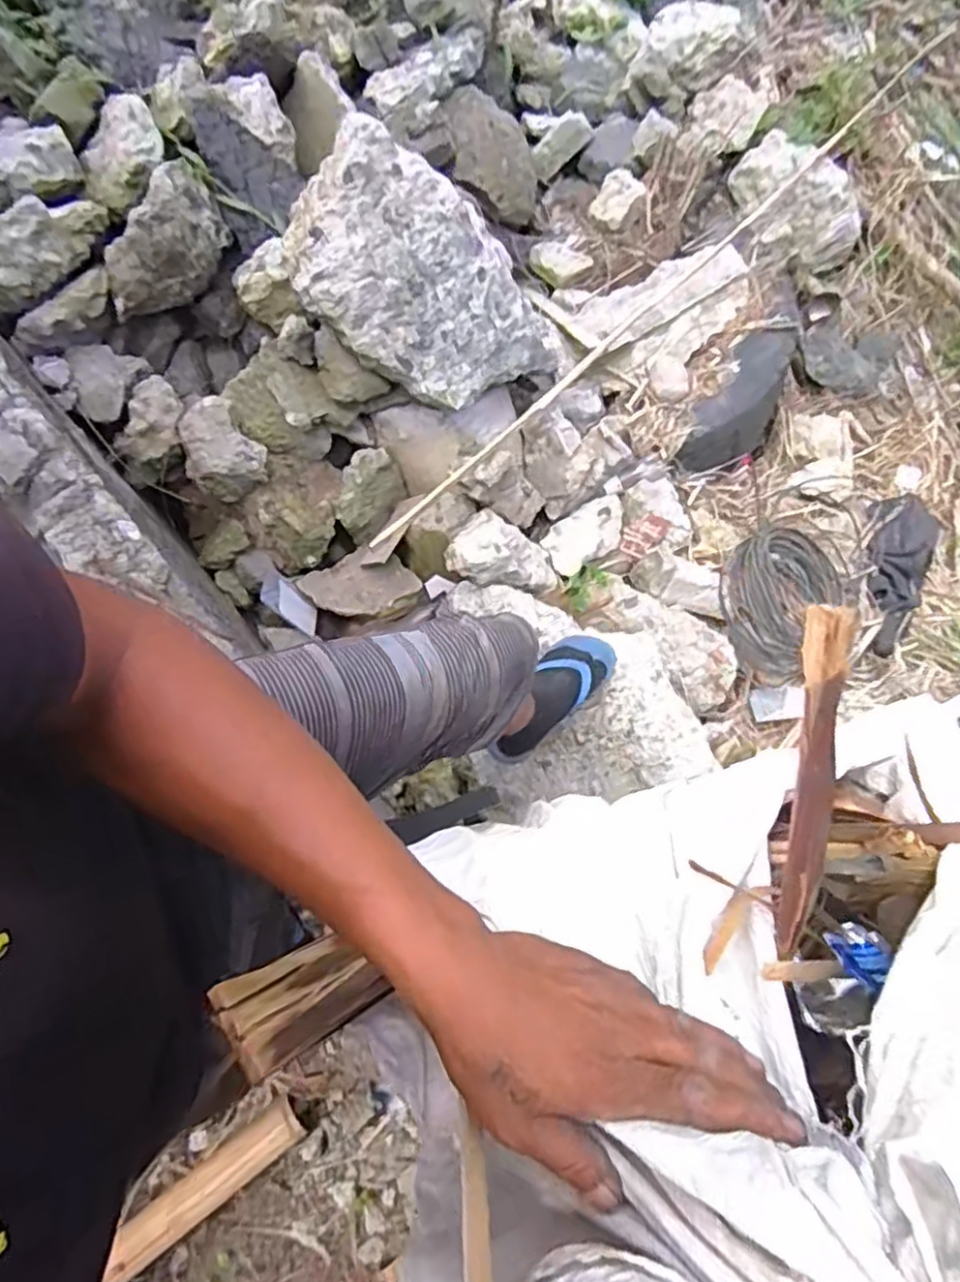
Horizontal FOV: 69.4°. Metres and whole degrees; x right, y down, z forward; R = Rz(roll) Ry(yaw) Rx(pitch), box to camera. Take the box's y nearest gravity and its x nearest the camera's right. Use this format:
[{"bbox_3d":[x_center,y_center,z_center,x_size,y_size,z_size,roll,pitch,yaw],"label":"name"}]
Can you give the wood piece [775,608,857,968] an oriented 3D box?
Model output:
[{"bbox_3d":[0.174,0.077,0.364,0.017,0.015,0.187,1,102,-1],"label":"wood piece"}]

